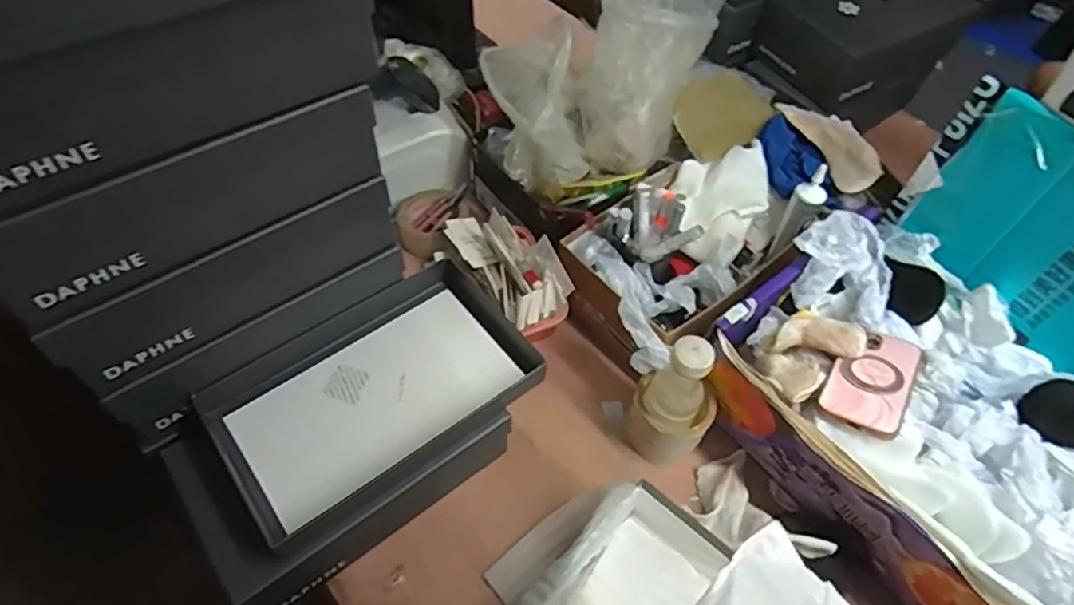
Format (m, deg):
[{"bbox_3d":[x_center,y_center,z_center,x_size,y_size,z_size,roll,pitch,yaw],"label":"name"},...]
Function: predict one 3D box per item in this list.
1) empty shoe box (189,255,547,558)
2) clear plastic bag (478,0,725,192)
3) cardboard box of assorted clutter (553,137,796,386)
[{"bbox_3d":[-0.167,0.088,0.641,0.309,0.049,0.188,-32,62,-22],"label":"empty shoe box"},{"bbox_3d":[0.114,-0.307,0.791,0.350,0.256,0.157,-13,56,-11],"label":"clear plastic bag"},{"bbox_3d":[0.190,-0.063,0.803,0.337,0.112,0.213,-32,62,-22],"label":"cardboard box of assorted clutter"}]

